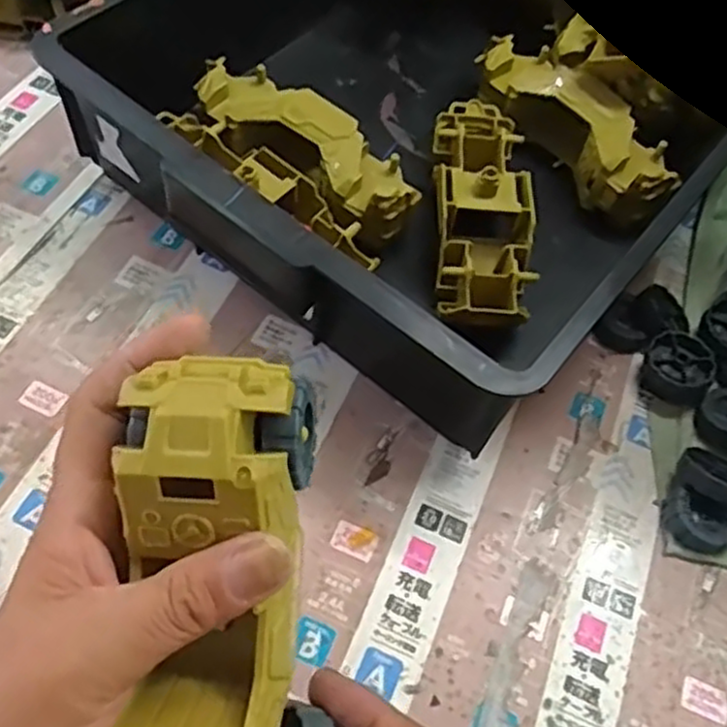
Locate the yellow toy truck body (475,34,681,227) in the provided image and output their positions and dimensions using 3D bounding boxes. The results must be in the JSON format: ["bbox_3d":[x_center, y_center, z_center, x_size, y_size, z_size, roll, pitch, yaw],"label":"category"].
[{"bbox_3d":[0.147,-0.167,0.523,0.059,0.049,0.176,-35,67,-23],"label":"yellow toy truck body"}]

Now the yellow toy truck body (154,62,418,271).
[{"bbox_3d":[-0.048,-0.124,0.474,0.160,0.056,0.079,36,62,17],"label":"yellow toy truck body"}]

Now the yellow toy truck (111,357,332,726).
[{"bbox_3d":[-0.047,0.084,0.235,0.061,0.050,0.168,2,85,-3],"label":"yellow toy truck"}]

